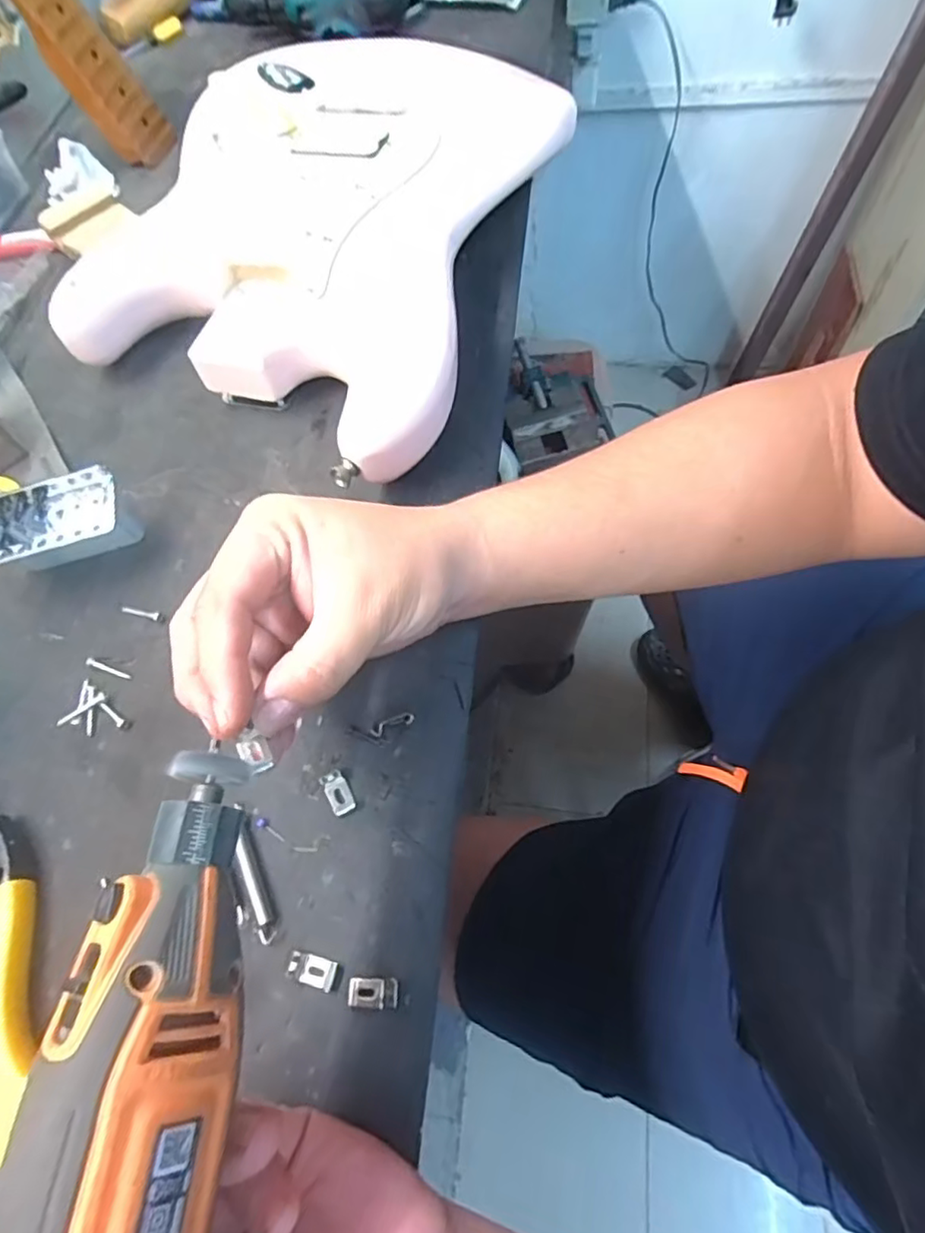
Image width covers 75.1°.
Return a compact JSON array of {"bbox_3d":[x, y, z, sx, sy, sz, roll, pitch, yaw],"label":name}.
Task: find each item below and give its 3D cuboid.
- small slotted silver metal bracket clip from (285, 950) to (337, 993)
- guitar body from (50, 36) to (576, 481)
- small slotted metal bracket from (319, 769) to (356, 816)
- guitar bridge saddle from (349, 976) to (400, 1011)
[{"bbox_3d":[-0.065,0.152,0.259,0.021,0.004,0.011,13,65,10],"label":"small slotted silver metal bracket clip"},{"bbox_3d":[-0.095,-0.295,0.448,0.272,0.063,0.373,15,66,11],"label":"guitar body"},{"bbox_3d":[-0.060,0.085,0.291,0.011,0.006,0.022,-28,65,-10],"label":"small slotted metal bracket"},{"bbox_3d":[-0.037,0.158,0.253,0.021,0.006,0.011,1,64,4],"label":"guitar bridge saddle"}]

